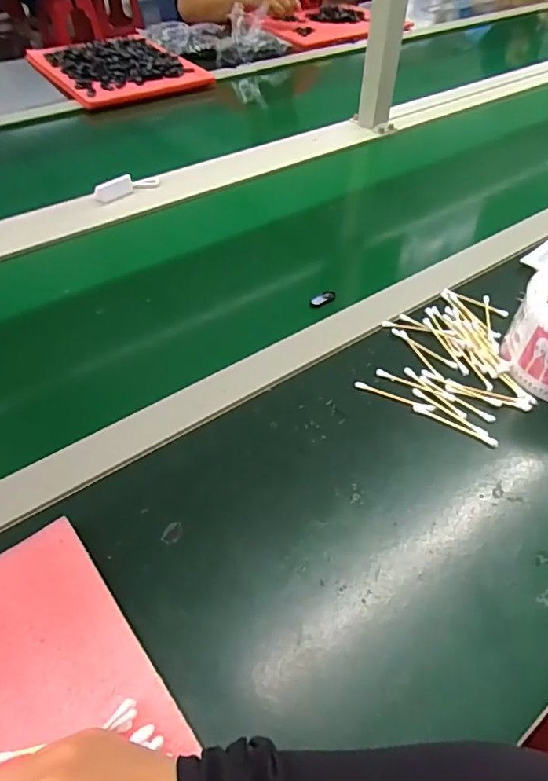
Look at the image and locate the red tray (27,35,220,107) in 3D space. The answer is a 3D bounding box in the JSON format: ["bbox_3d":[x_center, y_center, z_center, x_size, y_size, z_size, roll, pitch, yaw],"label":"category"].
[{"bbox_3d":[-0.318,-0.646,0.992,0.264,0.029,0.316,-31,57,-24],"label":"red tray"}]

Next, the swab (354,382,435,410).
[{"bbox_3d":[0.108,0.005,0.446,0.072,0.004,0.008,21,52,16],"label":"swab"}]

